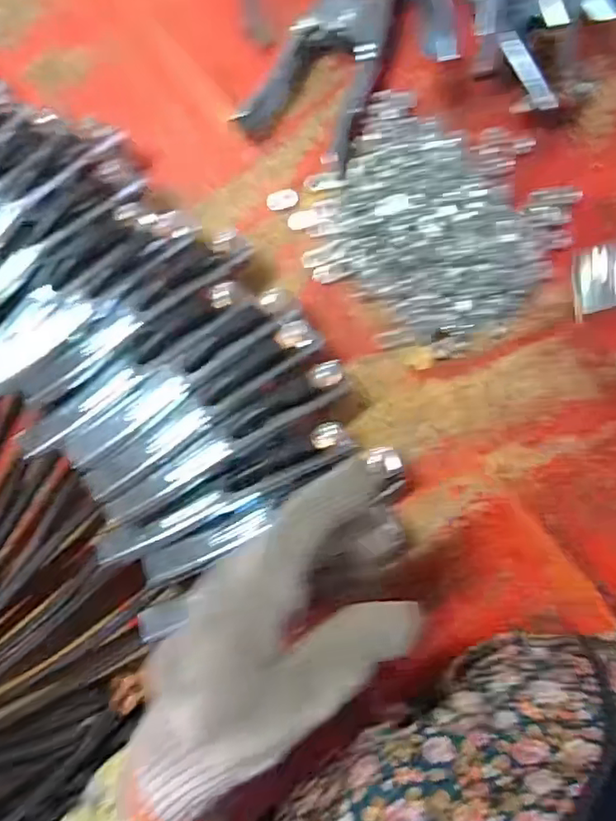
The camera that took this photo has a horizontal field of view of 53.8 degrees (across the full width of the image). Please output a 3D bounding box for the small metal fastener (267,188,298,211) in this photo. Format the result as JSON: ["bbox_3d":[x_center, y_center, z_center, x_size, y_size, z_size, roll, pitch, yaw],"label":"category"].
[{"bbox_3d":[-0.018,-0.147,0.421,0.022,0.004,0.014,-9,89,8],"label":"small metal fastener"}]

